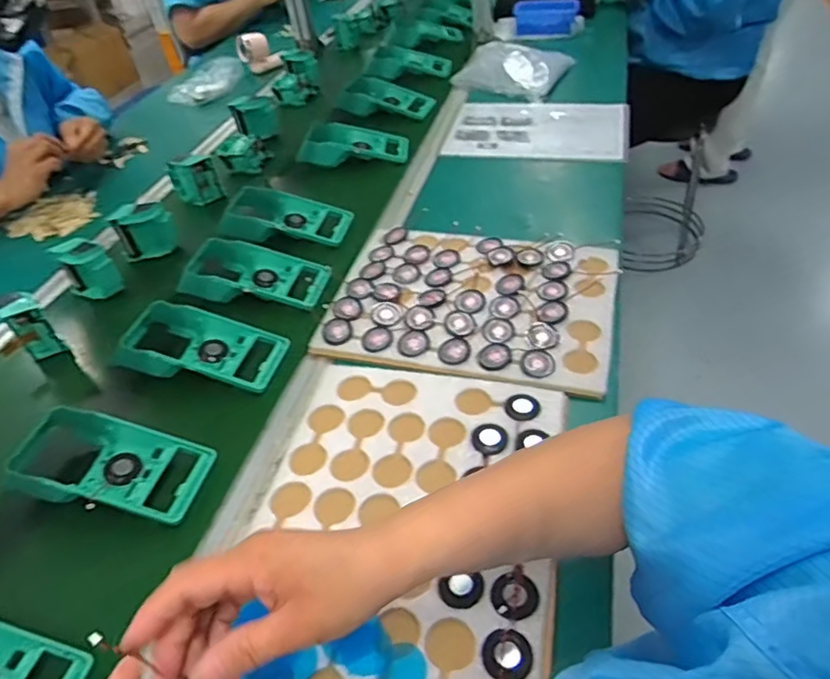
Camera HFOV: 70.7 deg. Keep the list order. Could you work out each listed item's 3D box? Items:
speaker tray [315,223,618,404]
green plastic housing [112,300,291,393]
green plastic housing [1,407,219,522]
[{"bbox_3d":[0.067,-0.051,0.688,0.318,0.020,0.250,10,48,17],"label":"speaker tray"},{"bbox_3d":[-0.245,0.006,0.672,0.190,0.044,0.090,7,46,13],"label":"green plastic housing"},{"bbox_3d":[-0.291,0.121,0.559,0.182,0.050,0.089,5,45,12],"label":"green plastic housing"}]

